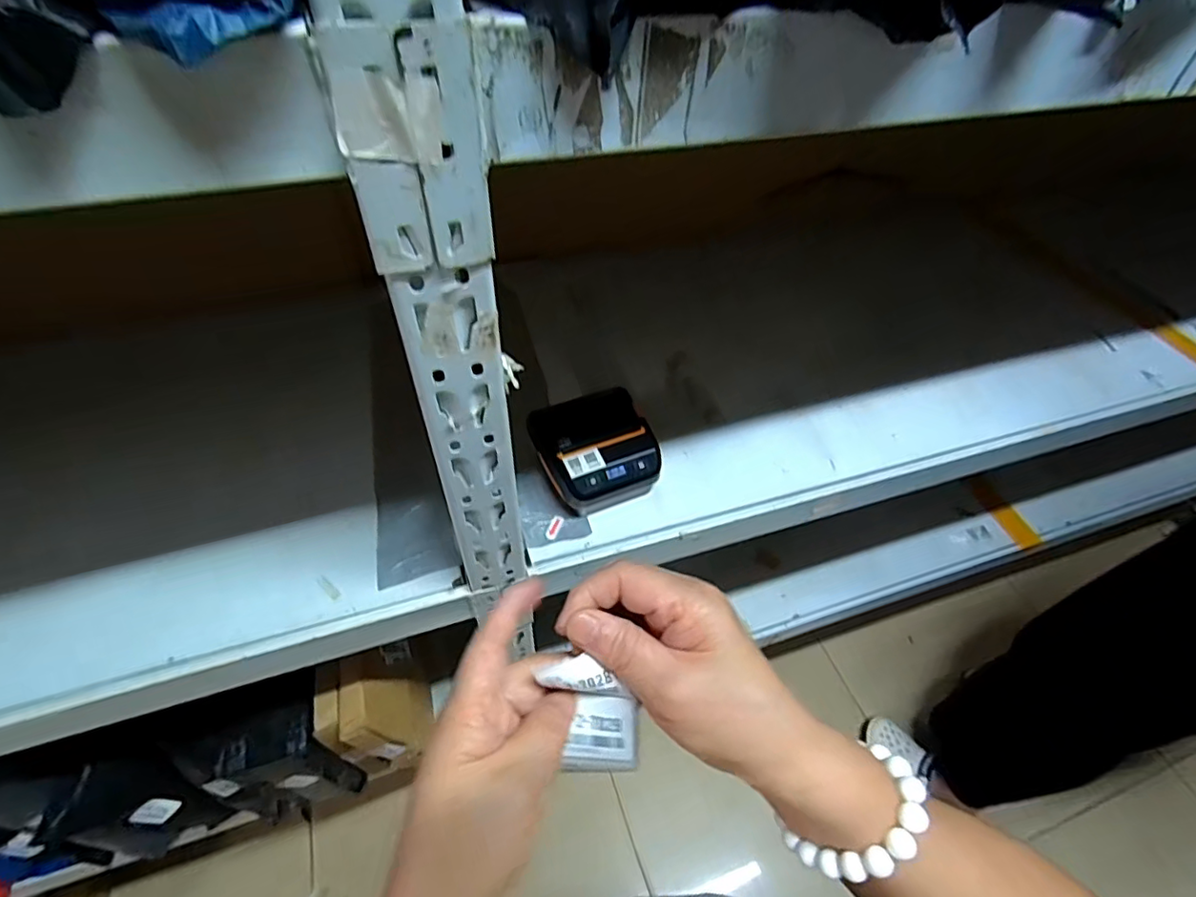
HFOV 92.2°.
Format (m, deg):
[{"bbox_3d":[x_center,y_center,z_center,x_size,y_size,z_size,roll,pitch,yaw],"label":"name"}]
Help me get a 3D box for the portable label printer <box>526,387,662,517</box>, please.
[{"bbox_3d":[-0.004,0.005,0.583,0.108,0.058,0.113,-15,53,-15],"label":"portable label printer"}]

